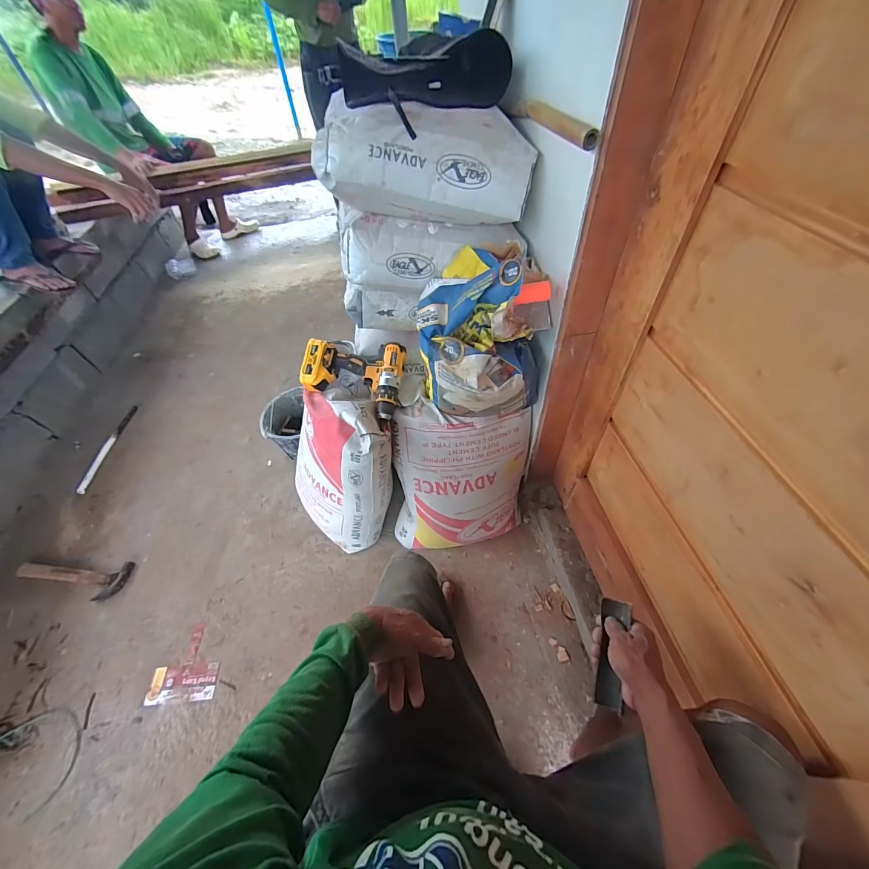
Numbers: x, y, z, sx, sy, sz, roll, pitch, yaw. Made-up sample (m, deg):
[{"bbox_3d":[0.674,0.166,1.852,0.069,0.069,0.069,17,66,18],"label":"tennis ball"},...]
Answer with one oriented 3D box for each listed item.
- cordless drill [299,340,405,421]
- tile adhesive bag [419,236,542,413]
[{"bbox_3d":[-0.192,-0.136,0.888,0.232,0.080,0.178,9,82,-1],"label":"cordless drill"},{"bbox_3d":[0.091,-0.192,0.758,0.234,0.298,0.221,37,61,27],"label":"tile adhesive bag"}]

